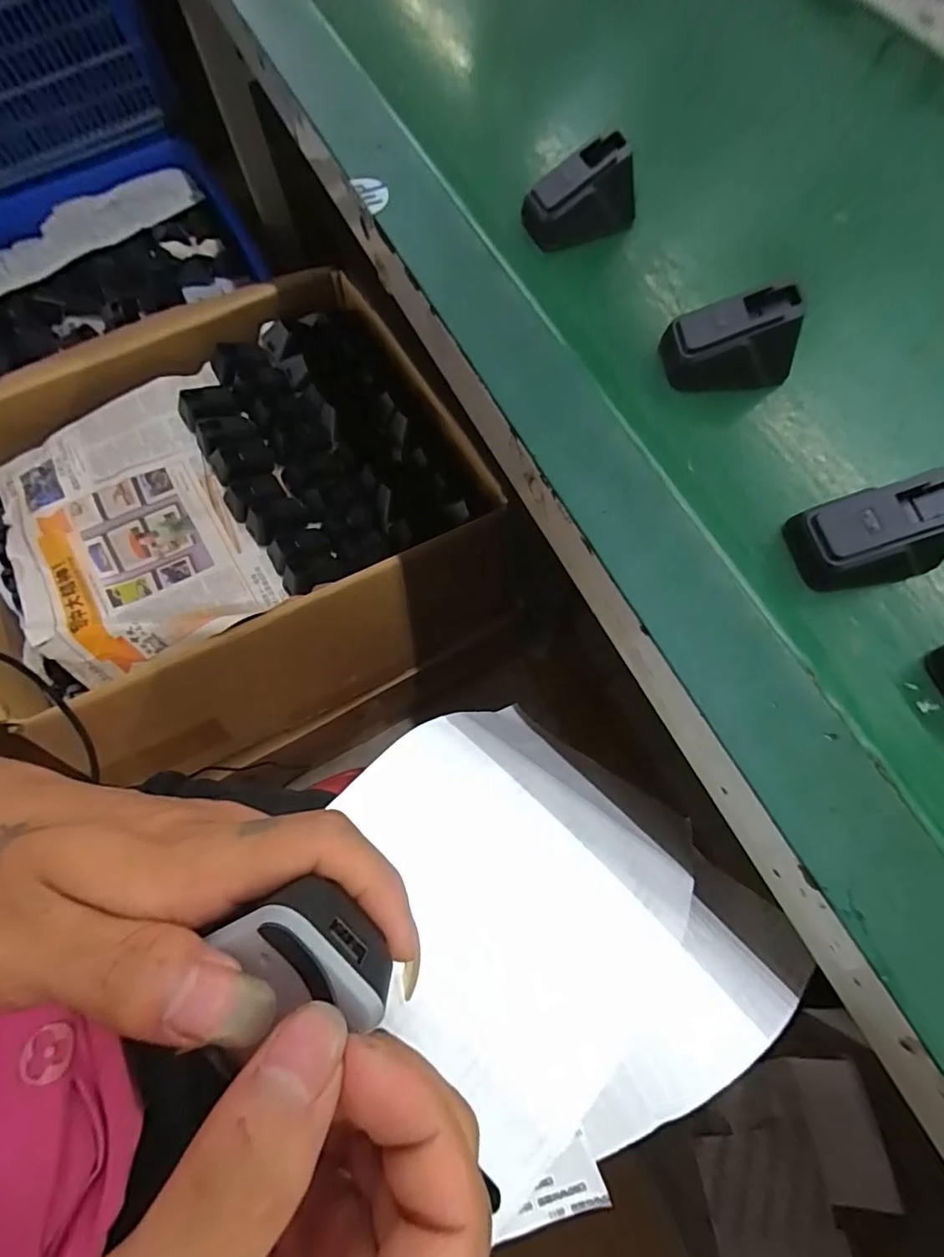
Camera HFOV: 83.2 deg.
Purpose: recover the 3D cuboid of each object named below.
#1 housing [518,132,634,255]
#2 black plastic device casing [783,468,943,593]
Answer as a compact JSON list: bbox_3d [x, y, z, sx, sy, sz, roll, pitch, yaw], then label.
[{"bbox_3d":[0.070,-0.272,0.335,0.069,0.047,0.025,-18,70,-4],"label":"housing"},{"bbox_3d":[0.196,-0.046,0.254,0.061,0.041,0.039,-9,70,-1],"label":"black plastic device casing"}]

